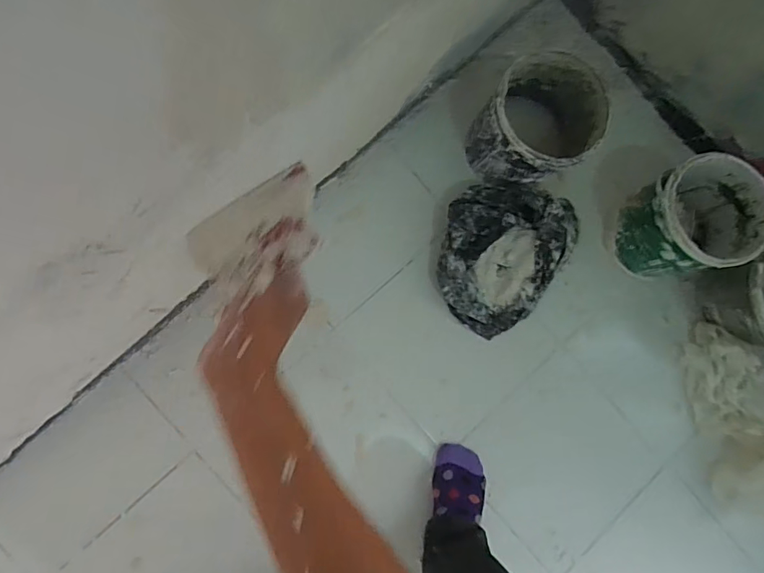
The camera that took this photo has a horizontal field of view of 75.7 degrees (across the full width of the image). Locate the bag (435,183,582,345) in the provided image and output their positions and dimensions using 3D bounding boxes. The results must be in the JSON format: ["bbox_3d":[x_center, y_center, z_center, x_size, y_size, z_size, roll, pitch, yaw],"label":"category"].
[{"bbox_3d":[0.214,-0.065,0.888,0.234,0.074,0.286,35,82,-5],"label":"bag"}]

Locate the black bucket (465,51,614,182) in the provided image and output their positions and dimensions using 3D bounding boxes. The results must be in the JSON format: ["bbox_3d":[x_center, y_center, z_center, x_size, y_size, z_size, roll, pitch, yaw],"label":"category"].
[{"bbox_3d":[0.256,-0.271,0.851,0.178,0.167,0.203,39,82,-5],"label":"black bucket"}]

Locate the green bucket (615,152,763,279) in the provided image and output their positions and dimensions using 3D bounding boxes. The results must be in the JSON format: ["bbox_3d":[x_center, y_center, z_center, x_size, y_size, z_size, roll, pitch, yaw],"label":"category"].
[{"bbox_3d":[0.543,-0.123,0.863,0.191,0.154,0.172,-18,90,-9],"label":"green bucket"}]

